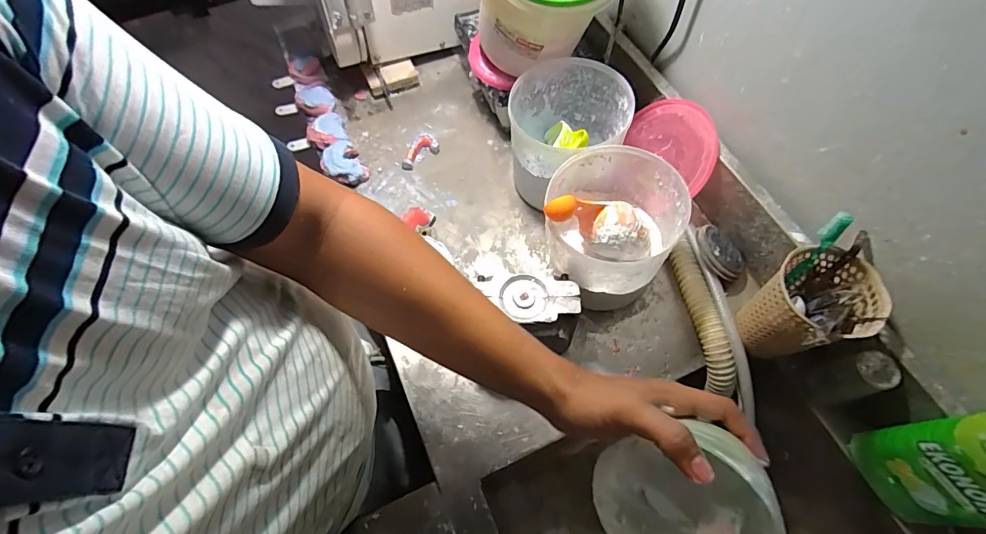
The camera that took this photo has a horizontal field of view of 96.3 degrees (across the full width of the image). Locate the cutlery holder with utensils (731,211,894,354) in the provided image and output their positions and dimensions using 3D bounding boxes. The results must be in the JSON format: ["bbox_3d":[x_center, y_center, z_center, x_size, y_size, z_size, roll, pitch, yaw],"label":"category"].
[{"bbox_3d":[0.363,0.036,0.500,0.124,0.156,0.102,-30,67,-12],"label":"cutlery holder with utensils"}]

